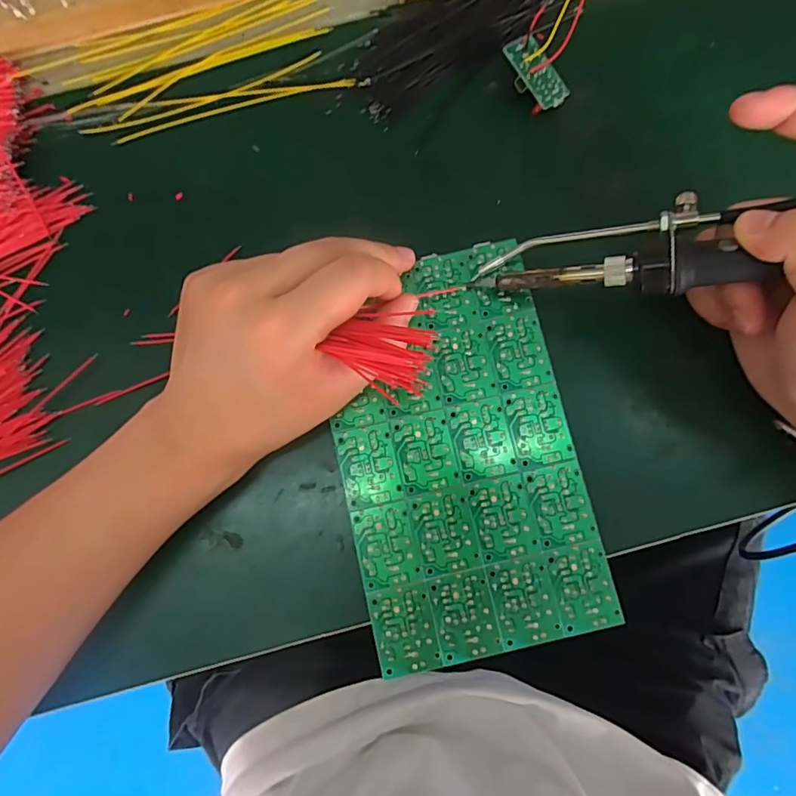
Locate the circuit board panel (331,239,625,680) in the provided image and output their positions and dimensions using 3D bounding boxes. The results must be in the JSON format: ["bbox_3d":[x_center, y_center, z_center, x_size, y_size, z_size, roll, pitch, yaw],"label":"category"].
[{"bbox_3d":[0.026,0.021,0.230,0.099,0.004,0.171,-12,81,0],"label":"circuit board panel"}]

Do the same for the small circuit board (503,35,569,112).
[{"bbox_3d":[0.070,-0.163,0.262,0.022,0.004,0.036,-44,105,-21],"label":"small circuit board"}]

